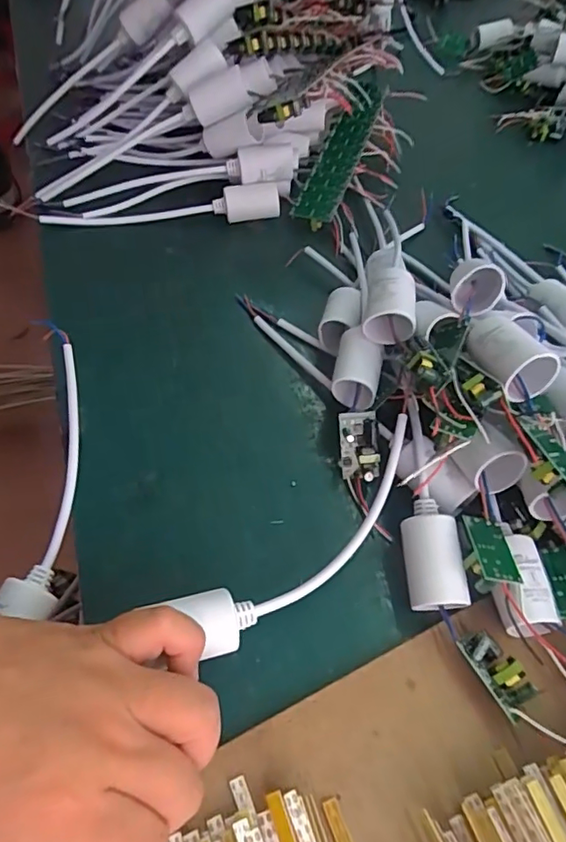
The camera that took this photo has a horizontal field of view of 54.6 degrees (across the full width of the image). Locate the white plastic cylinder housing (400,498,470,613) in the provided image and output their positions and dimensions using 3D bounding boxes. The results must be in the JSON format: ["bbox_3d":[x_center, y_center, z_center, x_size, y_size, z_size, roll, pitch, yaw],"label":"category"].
[{"bbox_3d":[0.071,0.069,0.273,0.026,0.032,0.052,-2,53,-6],"label":"white plastic cylinder housing"}]

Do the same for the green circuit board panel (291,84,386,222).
[{"bbox_3d":[0.053,-0.248,0.495,0.037,0.010,0.189,16,63,12],"label":"green circuit board panel"}]

